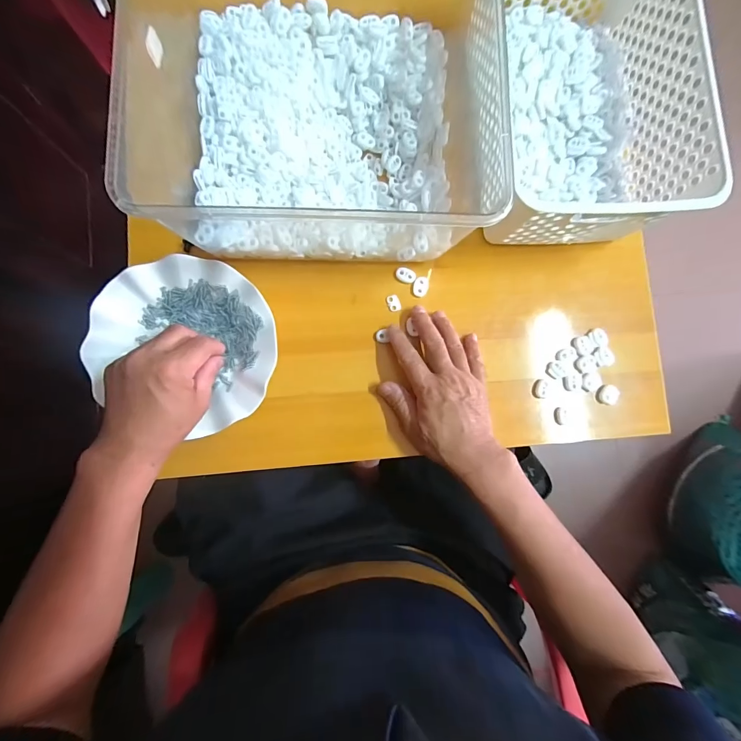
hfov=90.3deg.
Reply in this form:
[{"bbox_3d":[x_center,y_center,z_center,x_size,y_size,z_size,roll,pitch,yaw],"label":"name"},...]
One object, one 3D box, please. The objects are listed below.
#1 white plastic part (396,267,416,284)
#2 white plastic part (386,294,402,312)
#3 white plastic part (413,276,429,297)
[{"bbox_3d":[0.041,-0.109,0.419,0.023,0.004,0.015,25,83,-2],"label":"white plastic part"},{"bbox_3d":[0.027,-0.076,0.416,0.014,0.004,0.019,-23,86,-7],"label":"white plastic part"},{"bbox_3d":[0.057,-0.095,0.419,0.016,0.004,0.024,15,83,-3],"label":"white plastic part"}]

